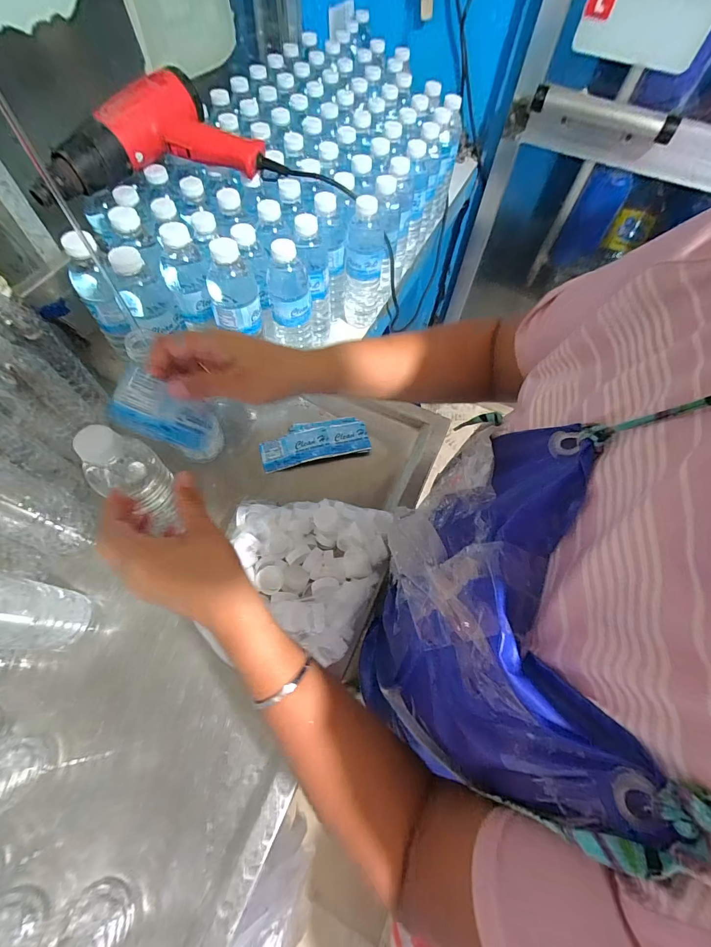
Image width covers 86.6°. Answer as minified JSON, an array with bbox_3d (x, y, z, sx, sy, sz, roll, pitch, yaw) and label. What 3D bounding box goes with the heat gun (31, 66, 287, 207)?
[{"bbox_3d":[-0.277,-0.454,0.519,0.310,0.092,0.146,-19,66,-13],"label":"heat gun"}]

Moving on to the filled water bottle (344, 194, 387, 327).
[{"bbox_3d":[0.017,-0.348,0.627,0.064,0.199,0.079,10,63,1],"label":"filled water bottle"}]

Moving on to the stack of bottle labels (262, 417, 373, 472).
[{"bbox_3d":[-0.059,-0.046,0.547,0.153,0.012,0.063,-11,64,-9],"label":"stack of bottle labels"}]

